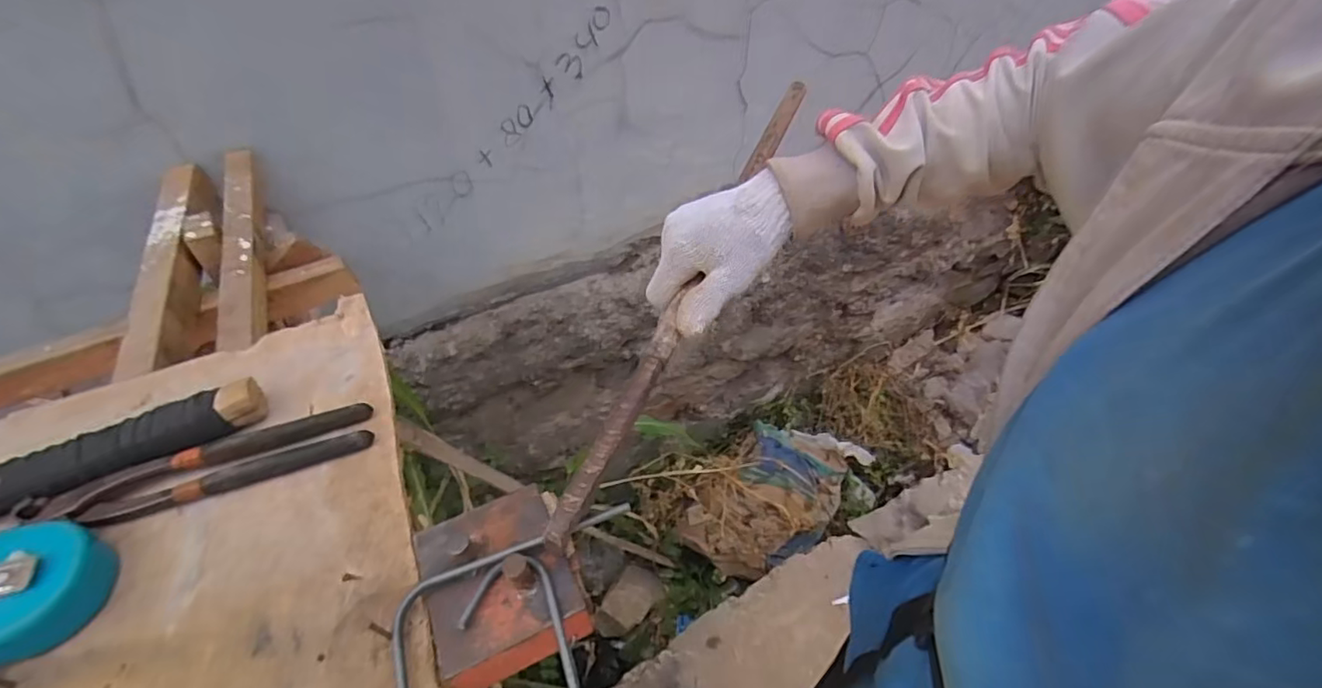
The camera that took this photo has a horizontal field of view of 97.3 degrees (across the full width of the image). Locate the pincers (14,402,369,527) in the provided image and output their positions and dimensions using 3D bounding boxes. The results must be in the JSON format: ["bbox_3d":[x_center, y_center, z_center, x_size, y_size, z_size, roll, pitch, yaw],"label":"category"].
[{"bbox_3d":[-0.332,0.092,0.429,0.222,0.019,0.040,-15,50,-13],"label":"pincers"}]

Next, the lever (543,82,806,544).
[{"bbox_3d":[0.042,-0.079,0.496,0.019,0.013,0.540,18,56,15],"label":"lever"}]

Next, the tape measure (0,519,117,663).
[{"bbox_3d":[-0.395,0.155,0.361,0.078,0.040,0.081,-9,49,-7],"label":"tape measure"}]

